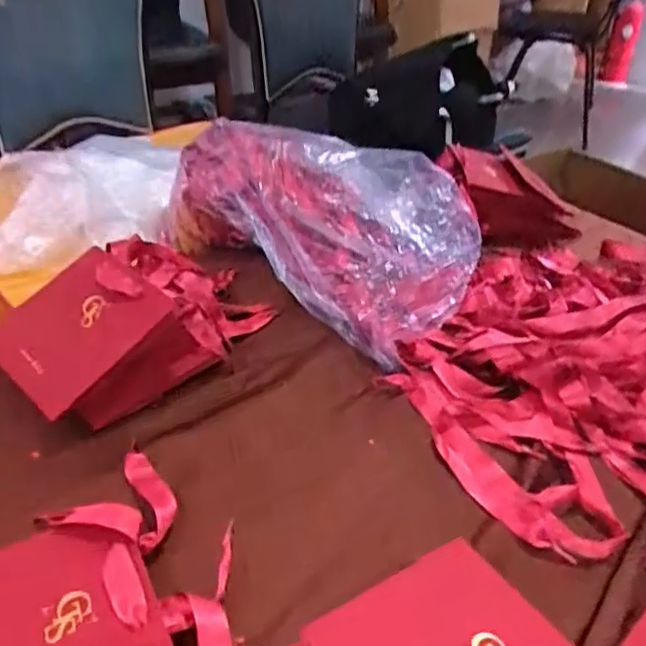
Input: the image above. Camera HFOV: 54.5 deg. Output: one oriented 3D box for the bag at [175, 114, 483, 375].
[{"bbox_3d":[0.015,-0.127,0.731,0.397,0.129,0.246,29,43,33],"label":"bag"}]

